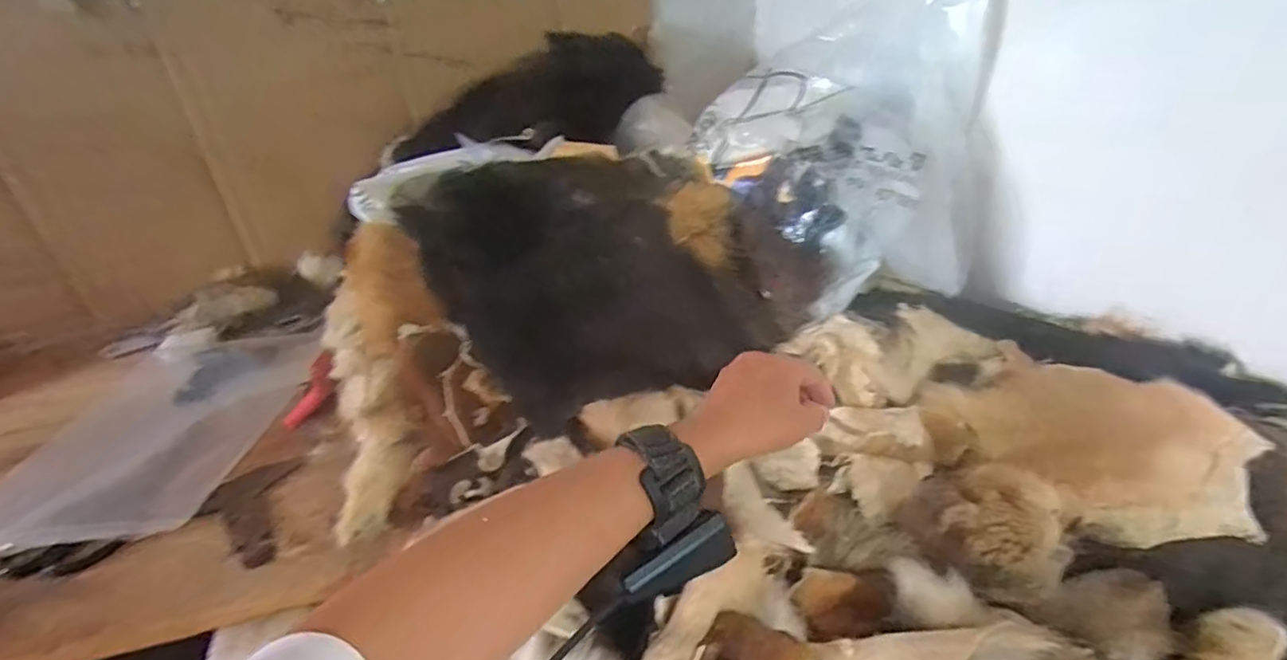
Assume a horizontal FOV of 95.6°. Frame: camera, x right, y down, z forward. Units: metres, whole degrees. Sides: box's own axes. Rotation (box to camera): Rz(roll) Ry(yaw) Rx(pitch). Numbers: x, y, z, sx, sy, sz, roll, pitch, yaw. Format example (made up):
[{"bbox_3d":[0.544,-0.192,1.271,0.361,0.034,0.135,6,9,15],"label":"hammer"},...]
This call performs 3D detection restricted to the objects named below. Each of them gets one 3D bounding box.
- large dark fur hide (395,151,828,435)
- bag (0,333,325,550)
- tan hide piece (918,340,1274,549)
[{"bbox_3d":[-0.033,-0.077,0.609,0.348,0.097,0.337,2,60,-3],"label":"large dark fur hide"},{"bbox_3d":[-0.589,0.106,0.725,0.258,0.027,0.416,-8,30,-5],"label":"bag"},{"bbox_3d":[0.321,0.074,0.437,0.150,0.050,0.213,-16,31,-18],"label":"tan hide piece"}]

